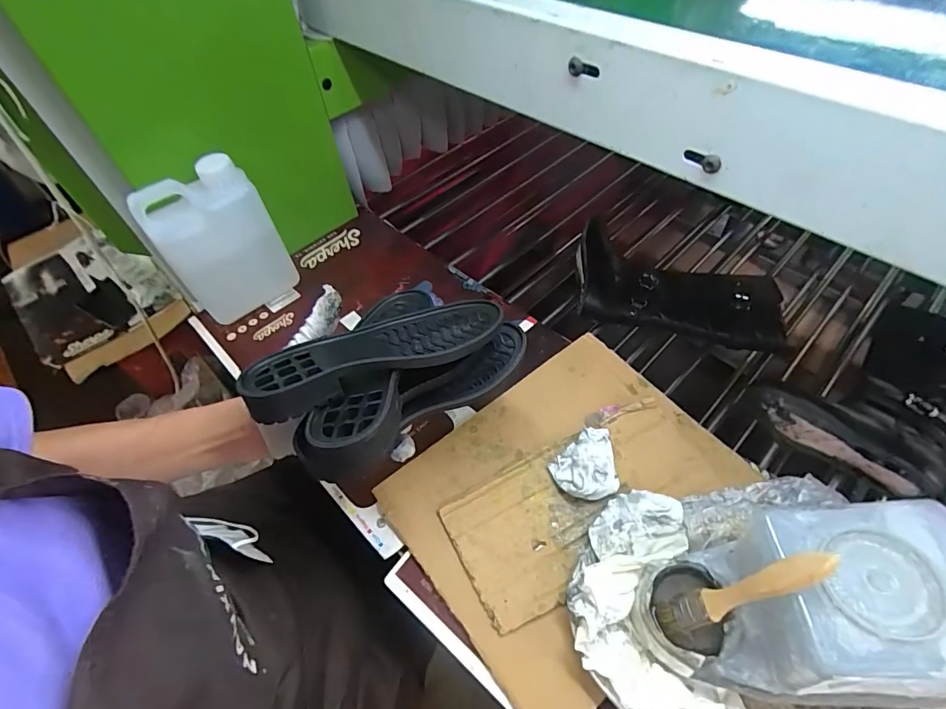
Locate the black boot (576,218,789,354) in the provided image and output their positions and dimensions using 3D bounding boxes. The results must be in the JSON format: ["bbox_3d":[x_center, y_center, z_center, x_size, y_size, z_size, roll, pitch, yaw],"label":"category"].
[{"bbox_3d":[0.282,-0.092,0.636,0.279,0.061,0.131,11,55,12],"label":"black boot"}]

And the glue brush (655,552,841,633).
[{"bbox_3d":[0.179,0.163,0.308,0.011,0.140,0.021,7,48,-28],"label":"glue brush"}]

